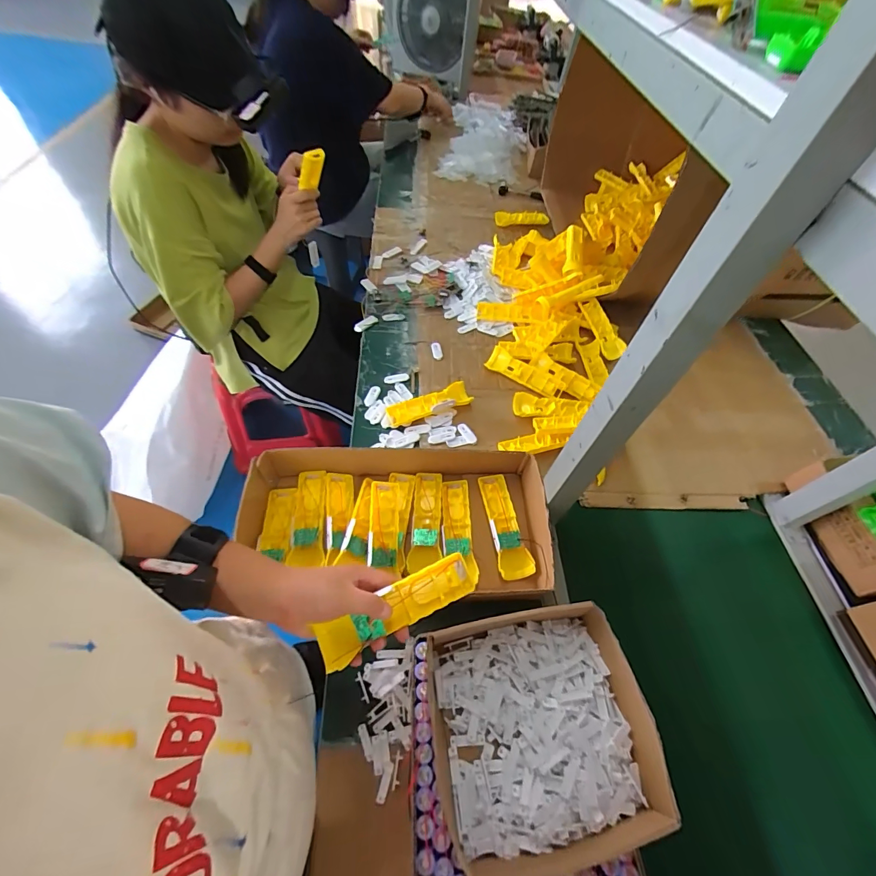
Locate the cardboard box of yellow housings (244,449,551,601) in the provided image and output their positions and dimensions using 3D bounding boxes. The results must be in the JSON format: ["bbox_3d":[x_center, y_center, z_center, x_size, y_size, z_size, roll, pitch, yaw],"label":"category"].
[{"bbox_3d":[-0.059,0.121,0.615,0.439,0.078,0.196,3,55,-4],"label":"cardboard box of yellow housings"}]

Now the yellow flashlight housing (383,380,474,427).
[{"bbox_3d":[-0.018,-0.062,0.775,0.161,0.026,0.047,-16,58,-16],"label":"yellow flashlight housing"}]

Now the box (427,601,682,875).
[{"bbox_3d":[0.101,0.289,0.414,0.207,0.058,0.196,-7,56,-11],"label":"box"}]

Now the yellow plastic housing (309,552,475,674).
[{"bbox_3d":[-0.040,0.171,0.408,0.162,0.032,0.042,-25,58,-14],"label":"yellow plastic housing"}]

